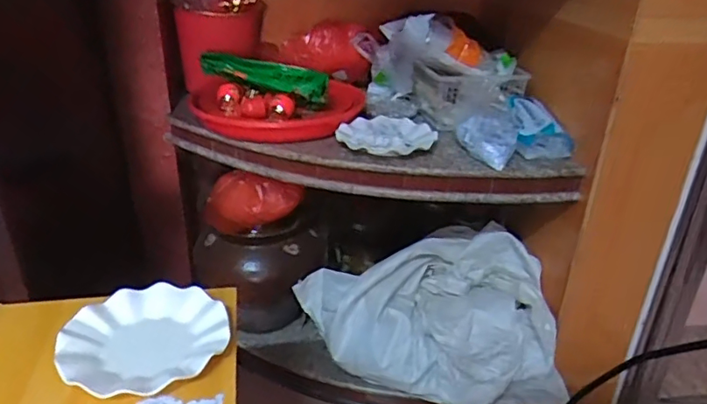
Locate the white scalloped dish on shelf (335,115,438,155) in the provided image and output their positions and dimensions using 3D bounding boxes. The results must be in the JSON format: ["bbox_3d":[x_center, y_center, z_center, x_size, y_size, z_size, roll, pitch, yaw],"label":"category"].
[{"bbox_3d":[0.062,-0.133,1.051,0.181,0.026,0.155,-2,27,-8],"label":"white scalloped dish on shelf"}]

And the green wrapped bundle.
[{"bbox_3d":[-0.196,-0.269,1.165,0.296,0.073,0.054,7,27,10],"label":"green wrapped bundle"}]

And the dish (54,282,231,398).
[{"bbox_3d":[-0.245,0.159,0.647,0.182,0.023,0.173,-6,28,-15],"label":"dish"}]

